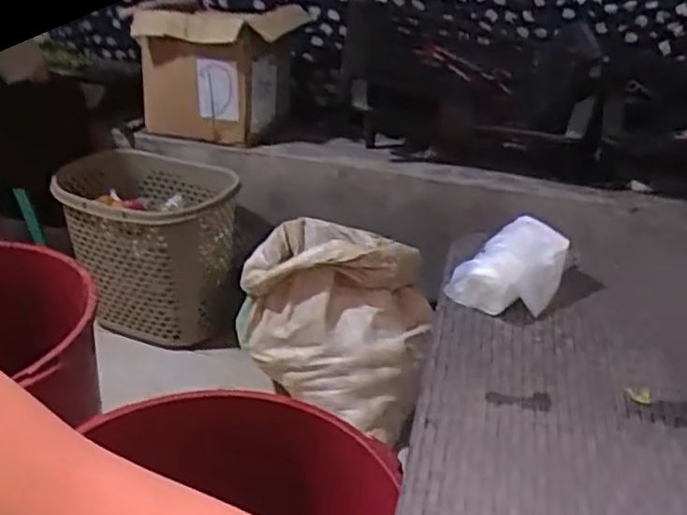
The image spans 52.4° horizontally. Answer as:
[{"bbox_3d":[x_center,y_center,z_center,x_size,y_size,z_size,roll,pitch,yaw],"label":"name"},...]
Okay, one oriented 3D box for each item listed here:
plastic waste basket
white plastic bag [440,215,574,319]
[{"bbox_3d":[-0.477,-0.033,1.794,0.434,0.417,0.330,6,31,10],"label":"plastic waste basket"},{"bbox_3d":[0.185,0.016,0.755,0.131,0.064,0.081,-20,34,-32],"label":"white plastic bag"}]

